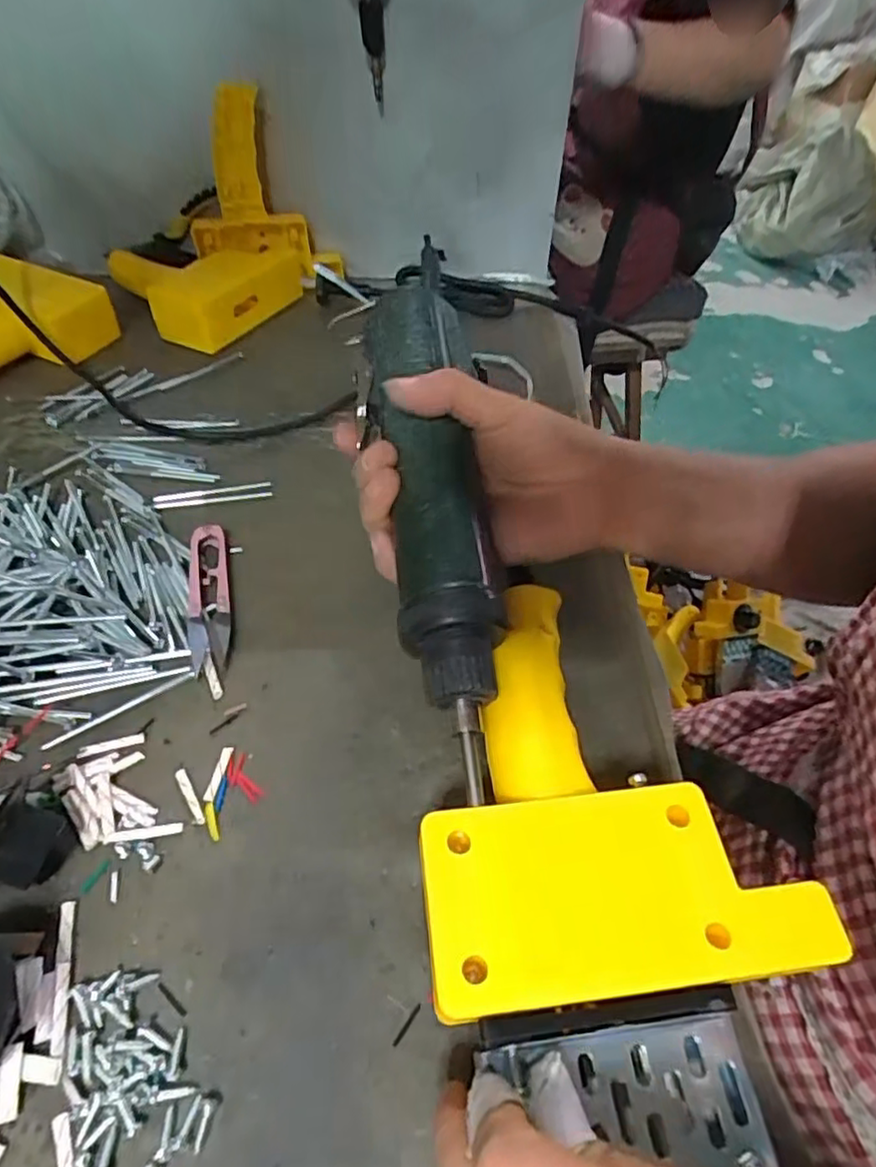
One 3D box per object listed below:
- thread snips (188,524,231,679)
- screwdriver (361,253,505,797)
[{"bbox_3d":[-0.124,0.004,0.349,0.022,0.008,0.099,-11,49,-10],"label":"thread snips"},{"bbox_3d":[-0.003,-0.047,0.281,0.045,0.033,0.259,-5,63,-5],"label":"screwdriver"}]

